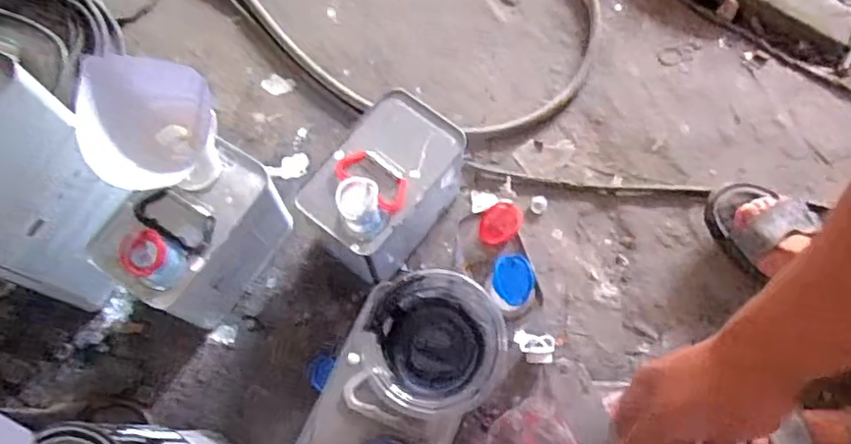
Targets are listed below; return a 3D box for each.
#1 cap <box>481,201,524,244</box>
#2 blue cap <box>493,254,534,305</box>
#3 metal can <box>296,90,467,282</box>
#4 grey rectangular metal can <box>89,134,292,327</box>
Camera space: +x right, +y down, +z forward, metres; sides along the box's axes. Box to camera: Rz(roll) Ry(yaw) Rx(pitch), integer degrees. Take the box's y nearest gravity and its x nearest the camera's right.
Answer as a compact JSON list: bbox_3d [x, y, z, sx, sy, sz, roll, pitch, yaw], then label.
[{"bbox_3d":[0.071,0.003,0.591,0.041,0.016,0.039,-7,70,9],"label":"cap"},{"bbox_3d":[0.076,0.050,0.538,0.034,0.011,0.041,5,72,2],"label":"blue cap"},{"bbox_3d":[-0.044,-0.041,0.705,0.110,0.199,0.176,36,76,11],"label":"metal can"},{"bbox_3d":[-0.248,0.009,0.683,0.108,0.191,0.175,28,75,9],"label":"grey rectangular metal can"}]

